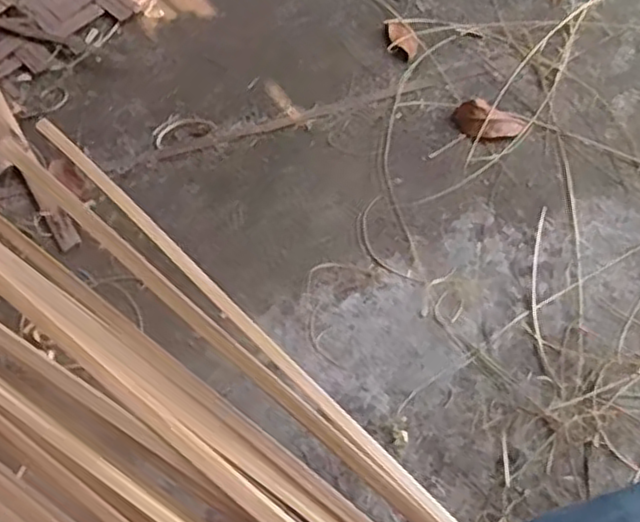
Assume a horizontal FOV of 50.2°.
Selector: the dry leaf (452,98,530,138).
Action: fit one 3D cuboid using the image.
[{"bbox_3d":[0.221,-0.183,0.897,0.093,0.031,0.047,16,63,10],"label":"dry leaf"}]

